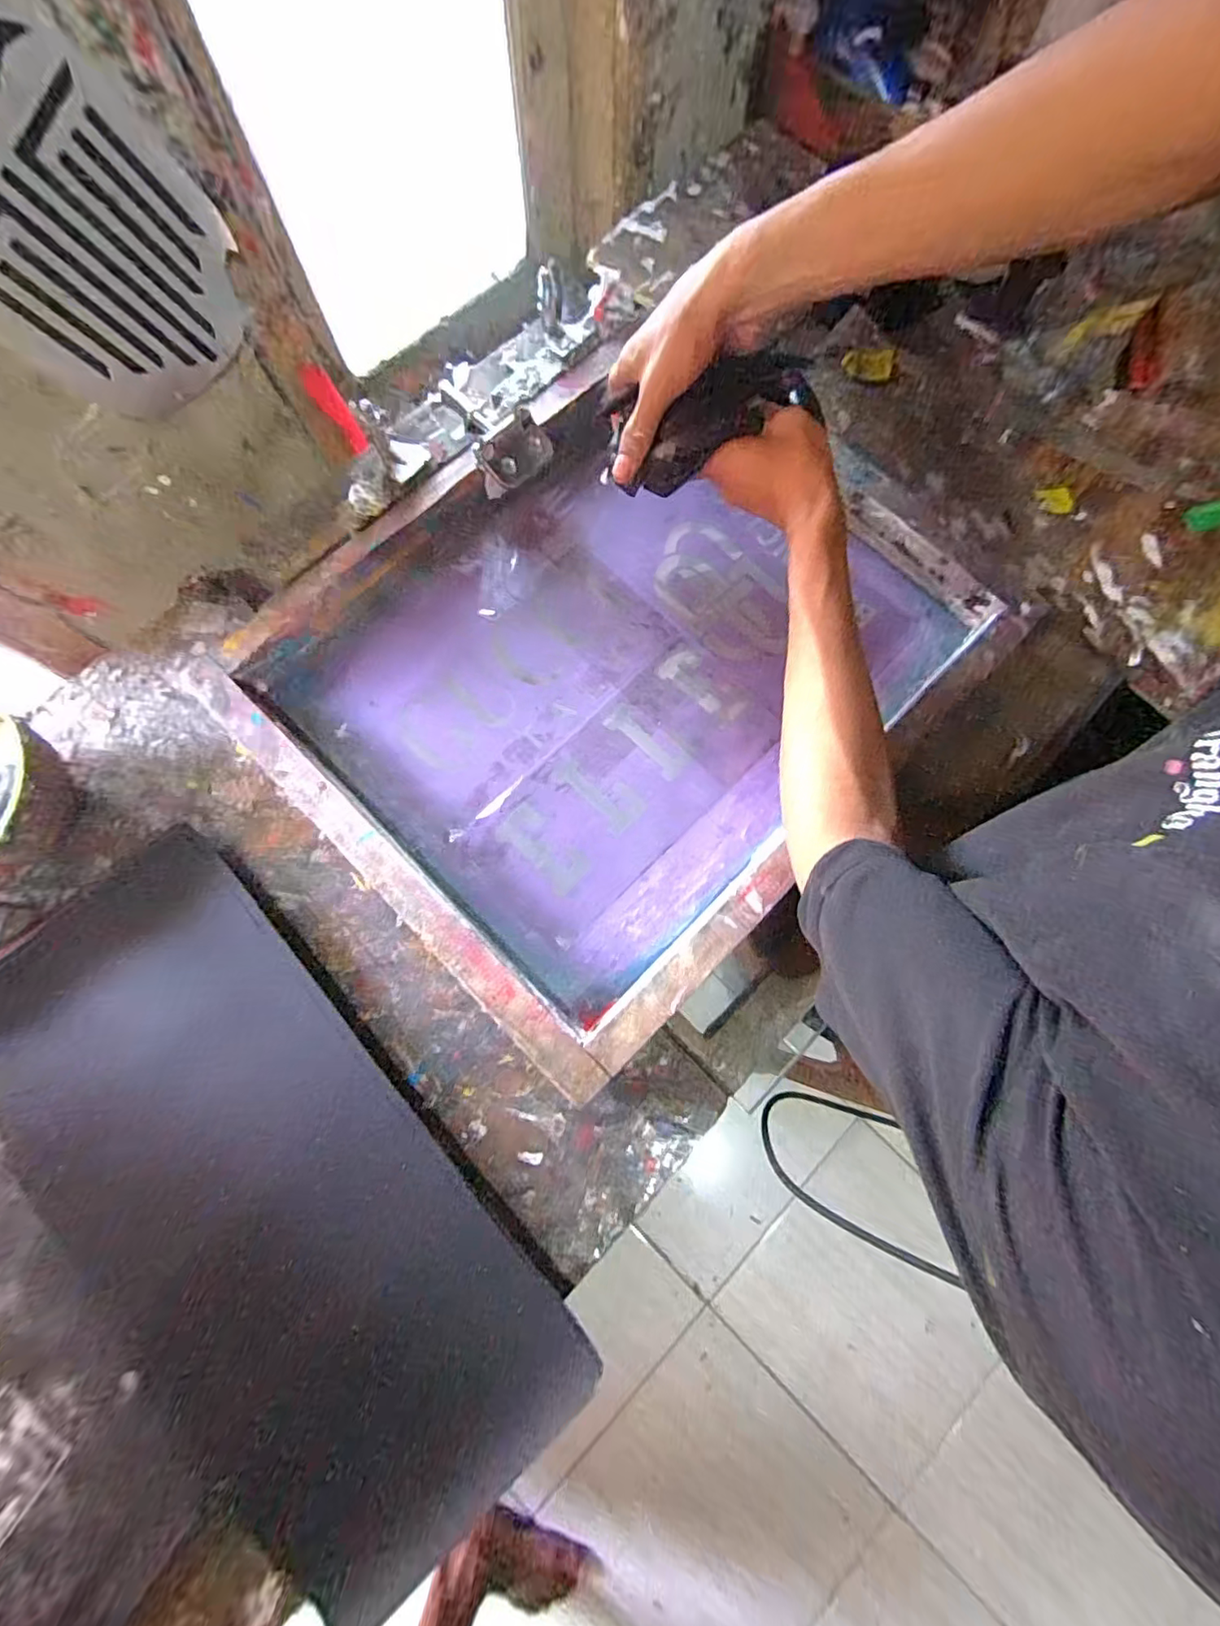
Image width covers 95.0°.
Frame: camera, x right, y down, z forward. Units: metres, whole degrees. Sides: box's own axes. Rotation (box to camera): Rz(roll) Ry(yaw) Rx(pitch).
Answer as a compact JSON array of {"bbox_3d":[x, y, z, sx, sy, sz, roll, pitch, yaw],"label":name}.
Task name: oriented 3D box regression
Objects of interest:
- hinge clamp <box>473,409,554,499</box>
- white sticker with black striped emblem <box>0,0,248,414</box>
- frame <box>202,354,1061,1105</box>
[{"bbox_3d":[-0.081,-0.316,0.489,0.041,0.020,0.065,40,81,8],"label":"hinge clamp"},{"bbox_3d":[-0.342,-0.366,0.350,0.011,0.212,0.162,42,95,11],"label":"white sticker with black striped emblem"},{"bbox_3d":[0.002,-0.123,0.479,0.500,0.052,0.449,-44,82,-10],"label":"frame"}]

